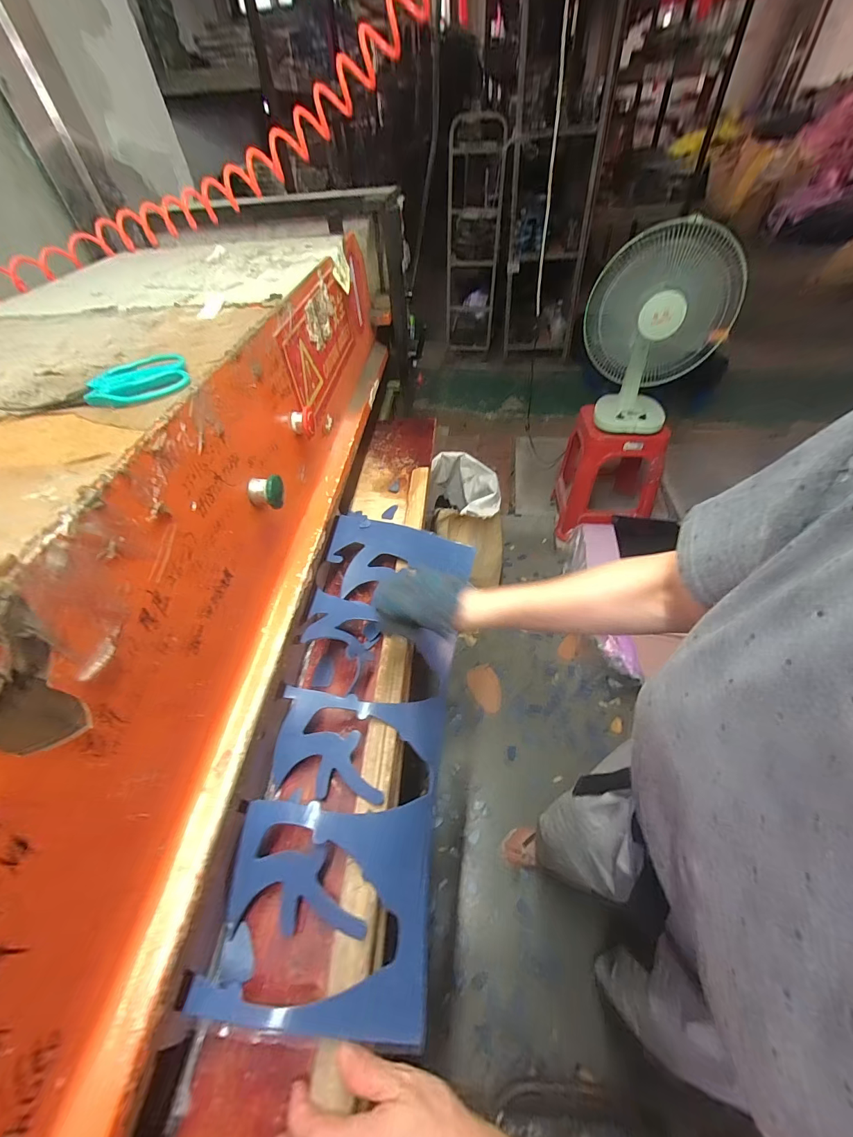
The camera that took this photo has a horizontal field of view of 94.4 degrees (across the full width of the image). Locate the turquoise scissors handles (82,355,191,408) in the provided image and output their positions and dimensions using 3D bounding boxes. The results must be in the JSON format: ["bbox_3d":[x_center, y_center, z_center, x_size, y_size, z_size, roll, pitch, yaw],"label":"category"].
[{"bbox_3d":[-0.258,-0.167,0.355,0.081,0.011,0.080,-25,51,-16],"label":"turquoise scissors handles"}]

